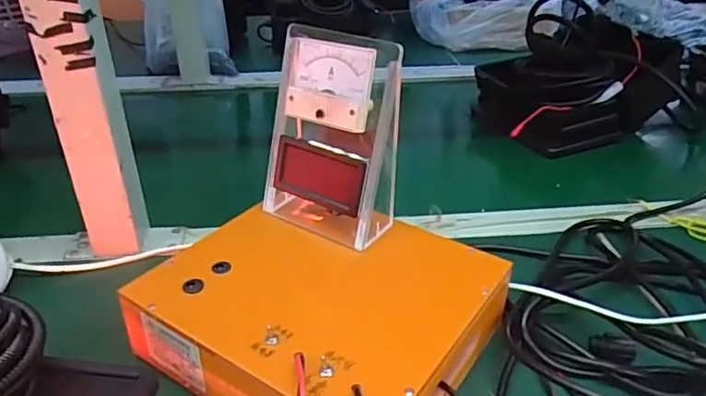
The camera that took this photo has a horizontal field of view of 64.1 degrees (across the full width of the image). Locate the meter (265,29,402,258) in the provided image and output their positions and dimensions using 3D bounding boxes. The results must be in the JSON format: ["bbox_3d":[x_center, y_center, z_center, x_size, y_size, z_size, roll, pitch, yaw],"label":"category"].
[{"bbox_3d":[-0.019,-0.040,0.406,0.093,0.146,0.043,18,36,28],"label":"meter"}]

